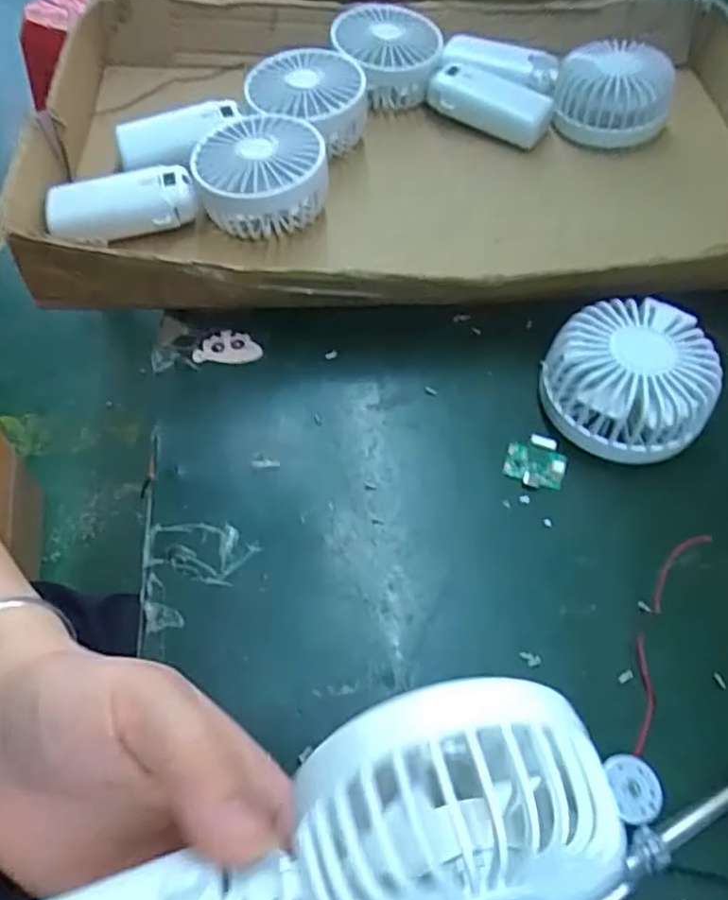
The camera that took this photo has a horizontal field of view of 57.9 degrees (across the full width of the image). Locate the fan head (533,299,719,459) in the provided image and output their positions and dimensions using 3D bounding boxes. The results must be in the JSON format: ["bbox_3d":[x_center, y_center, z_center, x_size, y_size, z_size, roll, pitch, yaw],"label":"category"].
[{"bbox_3d":[0.144,-0.037,0.356,0.084,0.045,0.081,0,56,0],"label":"fan head"}]

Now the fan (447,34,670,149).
[{"bbox_3d":[0.149,-0.295,0.529,0.184,0.055,0.076,19,58,12],"label":"fan"}]

